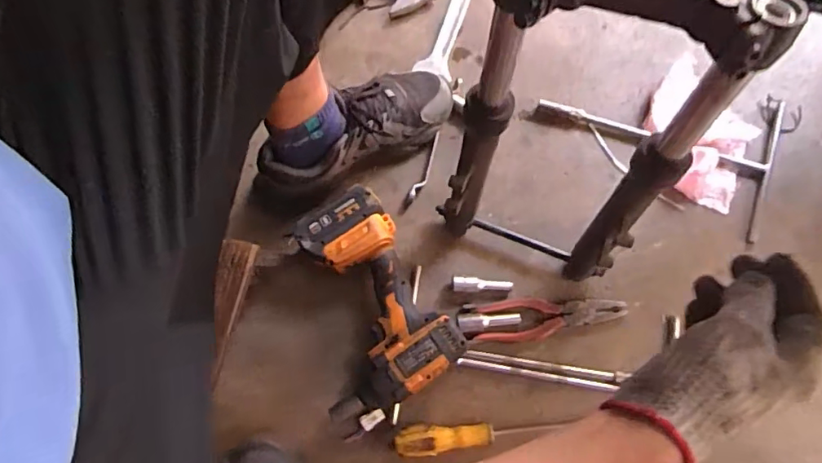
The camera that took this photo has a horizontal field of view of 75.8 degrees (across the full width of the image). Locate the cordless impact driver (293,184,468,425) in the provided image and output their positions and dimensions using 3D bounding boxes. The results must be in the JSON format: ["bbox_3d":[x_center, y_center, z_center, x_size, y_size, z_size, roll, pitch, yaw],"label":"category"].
[{"bbox_3d":[-0.062,0.088,0.639,0.162,0.072,0.241,-30,75,-3],"label":"cordless impact driver"}]

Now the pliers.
[{"bbox_3d":[0.163,0.108,0.651,0.194,0.011,0.052,-3,75,1],"label":"pliers"}]

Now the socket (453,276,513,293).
[{"bbox_3d":[0.090,0.068,0.664,0.074,0.014,0.018,3,75,3],"label":"socket"}]

